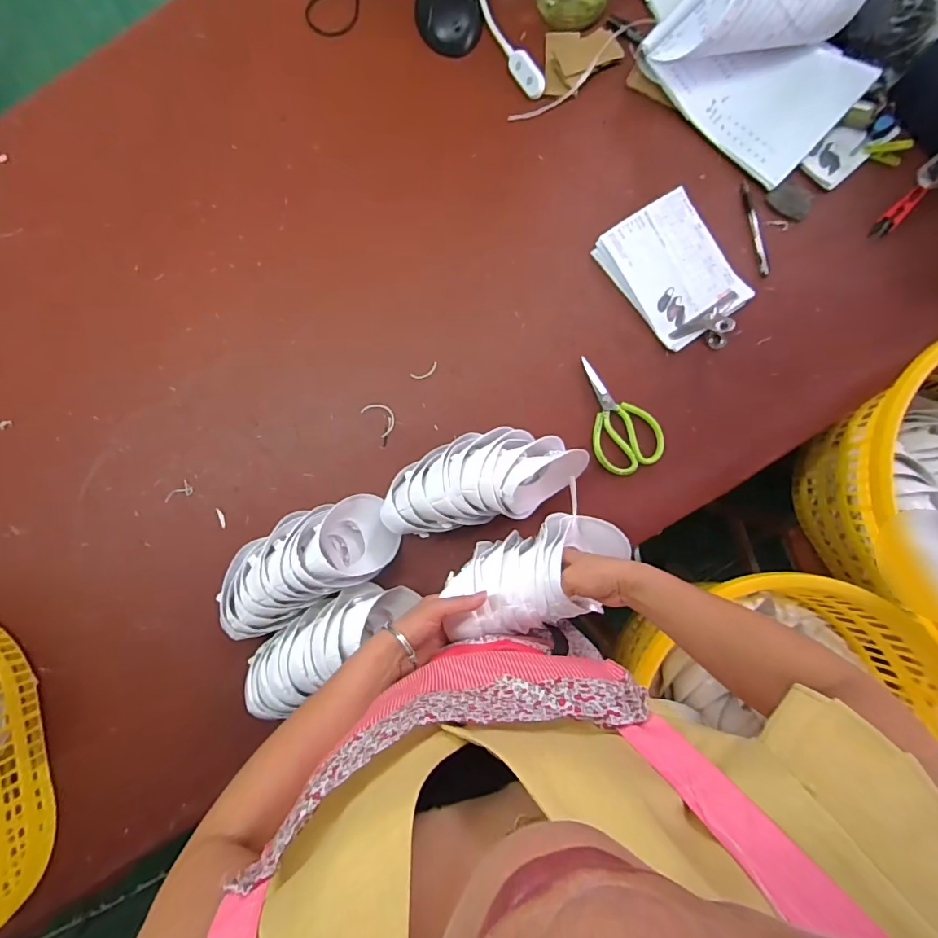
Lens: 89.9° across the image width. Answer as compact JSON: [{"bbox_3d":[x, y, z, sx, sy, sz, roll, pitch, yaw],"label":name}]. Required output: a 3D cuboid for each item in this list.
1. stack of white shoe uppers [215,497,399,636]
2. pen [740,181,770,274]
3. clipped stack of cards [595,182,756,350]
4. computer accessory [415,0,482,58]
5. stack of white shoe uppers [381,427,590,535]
[{"bbox_3d":[-0.256,0.146,0.708,0.291,0.108,0.135,-27,86,1],"label":"stack of white shoe uppers"},{"bbox_3d":[0.449,-0.378,0.737,0.014,0.008,0.153,-10,86,2],"label":"pen"},{"bbox_3d":[0.323,-0.301,0.720,0.153,0.033,0.235,-34,86,0],"label":"clipped stack of cards"},{"bbox_3d":[-0.037,-0.764,0.778,0.104,0.035,0.145,-19,86,1],"label":"computer accessory"},{"bbox_3d":[0.016,0.017,0.682,0.308,0.111,0.128,-10,86,2],"label":"stack of white shoe uppers"}]

